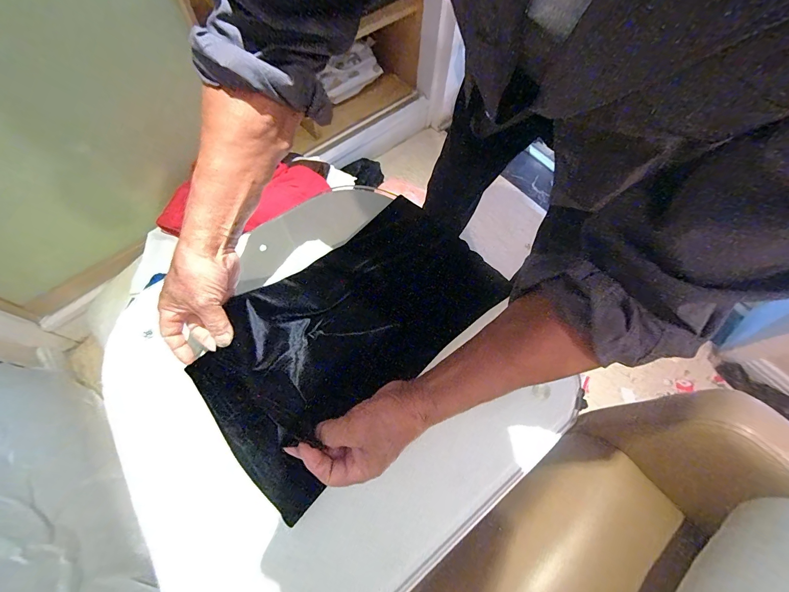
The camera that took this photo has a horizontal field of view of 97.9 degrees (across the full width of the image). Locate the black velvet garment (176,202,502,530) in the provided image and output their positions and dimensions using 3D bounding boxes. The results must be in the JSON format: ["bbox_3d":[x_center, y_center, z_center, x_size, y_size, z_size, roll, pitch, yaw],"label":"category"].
[{"bbox_3d":[-0.061,0.043,0.471,0.228,0.084,0.416,41,73,14],"label":"black velvet garment"}]

